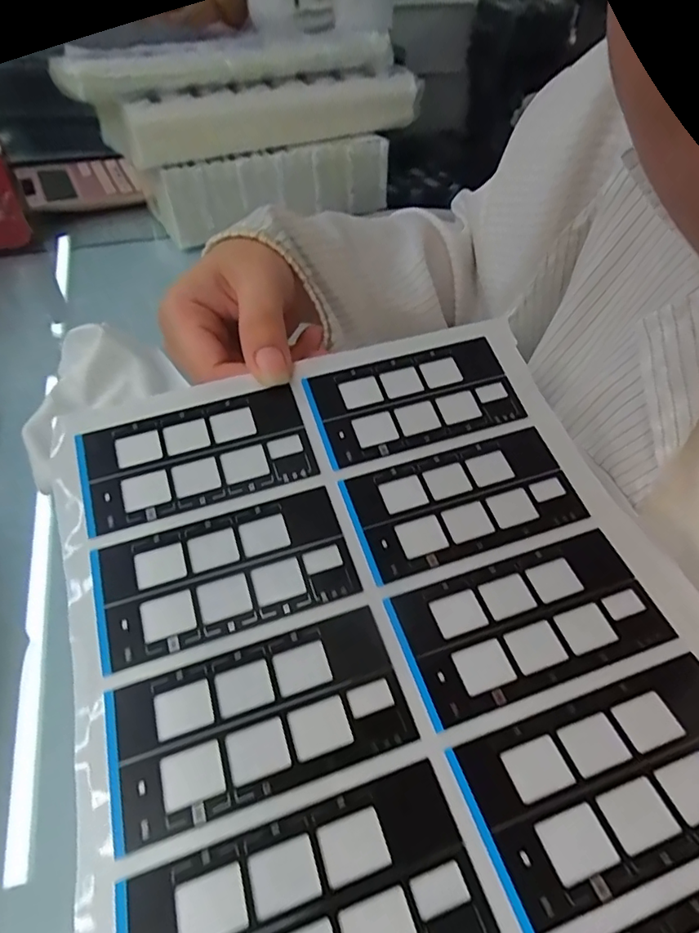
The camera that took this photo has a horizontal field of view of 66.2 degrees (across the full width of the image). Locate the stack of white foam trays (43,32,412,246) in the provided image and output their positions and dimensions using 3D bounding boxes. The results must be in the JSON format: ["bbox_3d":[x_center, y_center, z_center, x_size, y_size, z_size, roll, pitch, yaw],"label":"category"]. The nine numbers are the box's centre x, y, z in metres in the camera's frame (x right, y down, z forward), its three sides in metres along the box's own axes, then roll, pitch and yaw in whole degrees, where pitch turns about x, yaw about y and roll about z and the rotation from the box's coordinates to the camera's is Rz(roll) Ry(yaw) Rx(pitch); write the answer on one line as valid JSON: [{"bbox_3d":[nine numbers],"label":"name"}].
[{"bbox_3d":[-0.078,-0.313,0.501,0.296,0.126,0.104,-25,55,-22],"label":"stack of white foam trays"}]

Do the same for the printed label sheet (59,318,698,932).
[{"bbox_3d":[0.022,0.061,0.168,0.204,0.028,0.258,-13,51,-13],"label":"printed label sheet"}]

